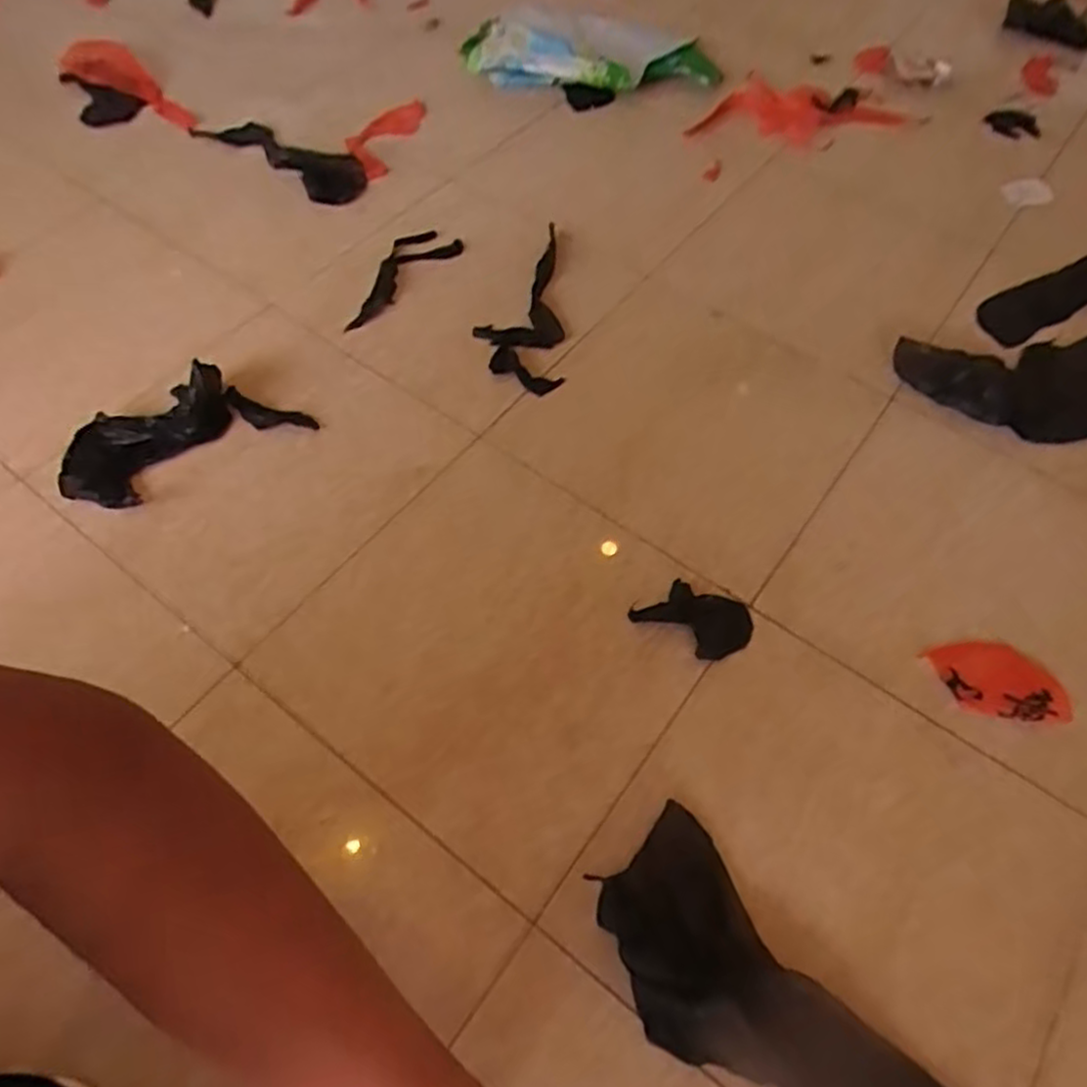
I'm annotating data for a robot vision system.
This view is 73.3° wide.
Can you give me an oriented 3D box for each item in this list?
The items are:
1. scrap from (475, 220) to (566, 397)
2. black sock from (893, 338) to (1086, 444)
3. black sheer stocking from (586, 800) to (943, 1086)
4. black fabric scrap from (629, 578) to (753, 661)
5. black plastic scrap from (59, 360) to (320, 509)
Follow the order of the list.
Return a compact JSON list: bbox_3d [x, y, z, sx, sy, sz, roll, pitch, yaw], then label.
[{"bbox_3d":[-0.026,-0.244,0.752,0.087,0.016,0.213,-4,62,-1],"label":"scrap"},{"bbox_3d":[0.461,-0.151,0.676,0.243,0.026,0.119,-7,62,-3],"label":"black sock"},{"bbox_3d":[0.145,0.296,0.426,0.101,0.029,0.274,-38,68,-18],"label":"black sheer stocking"},{"bbox_3d":[0.120,0.057,0.578,0.086,0.006,0.059,30,66,16],"label":"black fabric scrap"},{"bbox_3d":[-0.329,-0.108,0.659,0.213,0.044,0.099,-27,63,-17],"label":"black plastic scrap"}]

